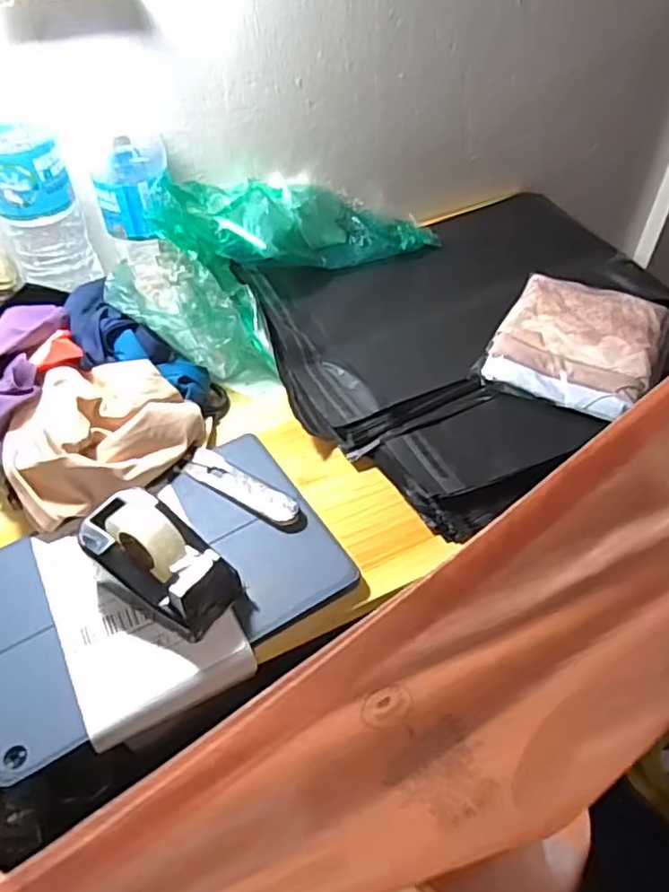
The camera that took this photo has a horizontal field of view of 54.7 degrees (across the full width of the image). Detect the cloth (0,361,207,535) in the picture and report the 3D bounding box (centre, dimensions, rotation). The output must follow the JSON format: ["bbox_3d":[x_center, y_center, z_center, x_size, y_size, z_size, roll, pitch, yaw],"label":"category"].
[{"bbox_3d":[-0.175,-0.007,0.476,0.093,0.062,0.133,30,55,25],"label":"cloth"}]

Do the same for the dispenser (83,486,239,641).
[{"bbox_3d":[-0.113,0.073,0.411,0.102,0.055,0.052,28,55,24],"label":"dispenser"}]

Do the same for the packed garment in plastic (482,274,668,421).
[{"bbox_3d":[0.210,-0.086,0.555,0.129,0.030,0.144,23,53,20],"label":"packed garment in plastic"}]

